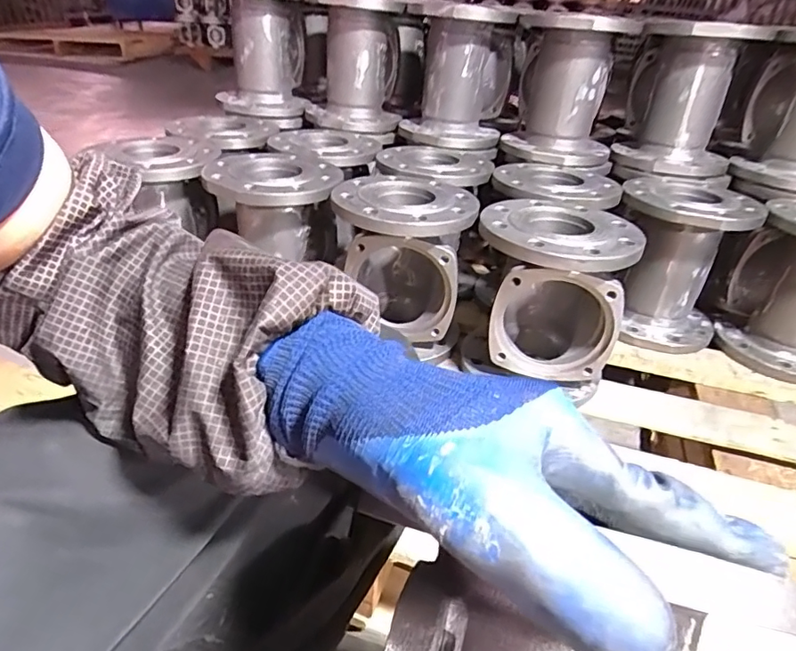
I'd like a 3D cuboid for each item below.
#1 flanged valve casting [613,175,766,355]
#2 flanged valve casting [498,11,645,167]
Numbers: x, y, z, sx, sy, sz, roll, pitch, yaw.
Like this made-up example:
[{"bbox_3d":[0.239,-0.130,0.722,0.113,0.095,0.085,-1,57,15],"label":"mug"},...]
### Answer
[{"bbox_3d":[0.427,-0.101,0.821,0.187,0.213,0.191,-23,42,-35],"label":"flanged valve casting"},{"bbox_3d":[0.287,-0.398,0.894,0.176,0.232,0.213,16,35,16],"label":"flanged valve casting"}]

